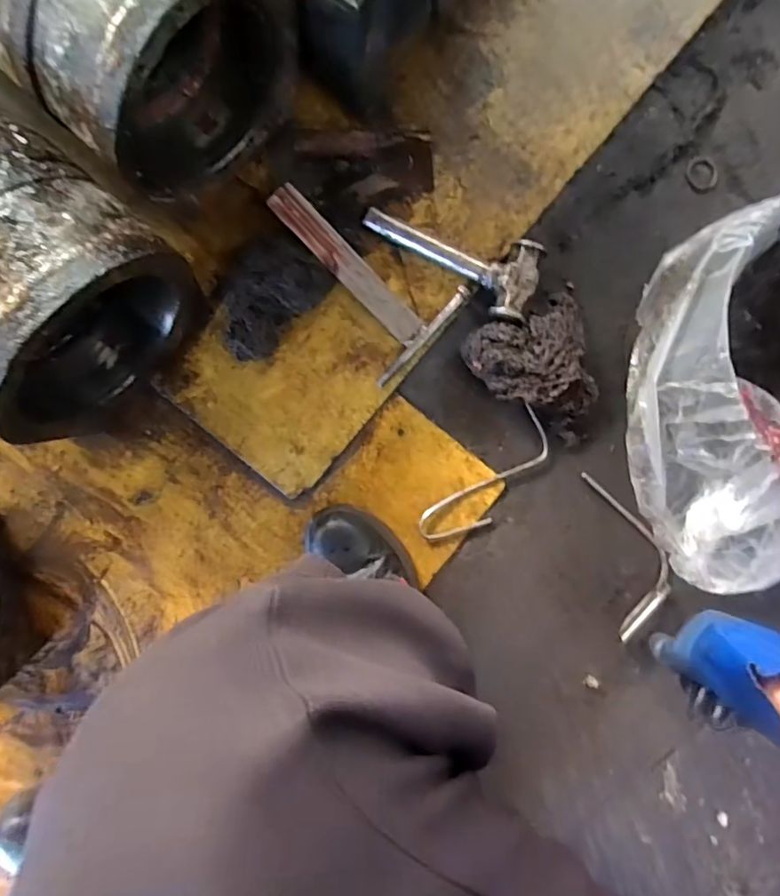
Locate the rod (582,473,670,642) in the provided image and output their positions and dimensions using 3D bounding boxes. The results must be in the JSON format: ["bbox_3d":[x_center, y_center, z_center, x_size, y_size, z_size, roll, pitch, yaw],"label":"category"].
[{"bbox_3d":[0.302,0.126,0.676,0.080,0.026,0.202,-12,92,-5],"label":"rod"}]

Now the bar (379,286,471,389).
[{"bbox_3d":[0.041,-0.133,0.657,0.015,0.018,0.158,41,87,-5],"label":"bar"}]

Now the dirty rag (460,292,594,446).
[{"bbox_3d":[0.186,-0.083,0.654,0.154,0.047,0.172,-24,93,-5],"label":"dirty rag"}]

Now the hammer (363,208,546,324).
[{"bbox_3d":[0.069,-0.221,0.646,0.212,0.044,0.096,17,90,-6],"label":"hammer"}]

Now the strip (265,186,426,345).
[{"bbox_3d":[-0.048,-0.208,0.635,0.034,0.009,0.224,-45,102,2],"label":"strip"}]

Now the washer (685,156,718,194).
[{"bbox_3d":[0.394,-0.346,0.691,0.041,0.004,0.046,-1,91,-6],"label":"washer"}]

